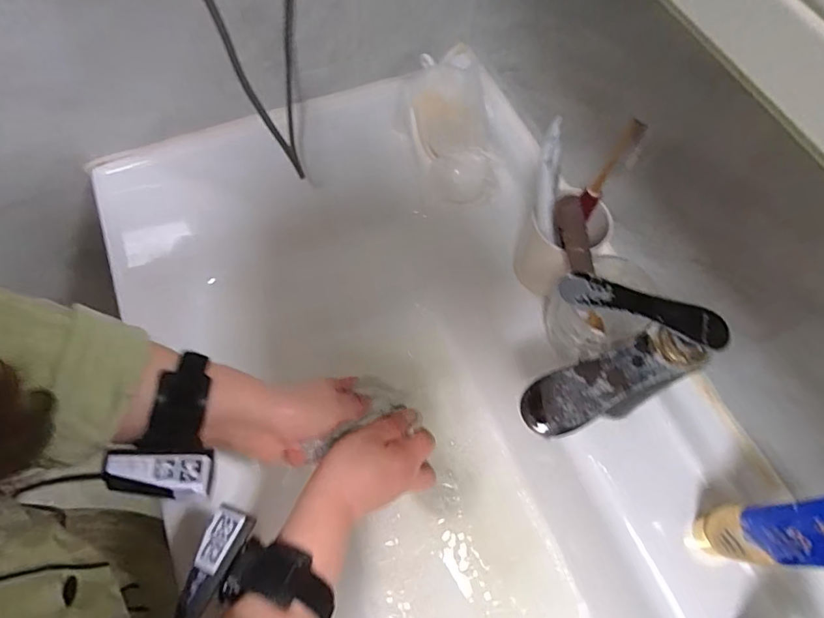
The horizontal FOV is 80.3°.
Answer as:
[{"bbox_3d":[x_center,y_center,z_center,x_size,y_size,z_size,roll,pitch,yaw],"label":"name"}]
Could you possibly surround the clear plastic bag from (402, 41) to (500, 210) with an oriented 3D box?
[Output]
[{"bbox_3d":[0.043,-0.200,0.535,0.078,0.058,0.162,-10,83,-8],"label":"clear plastic bag"}]

